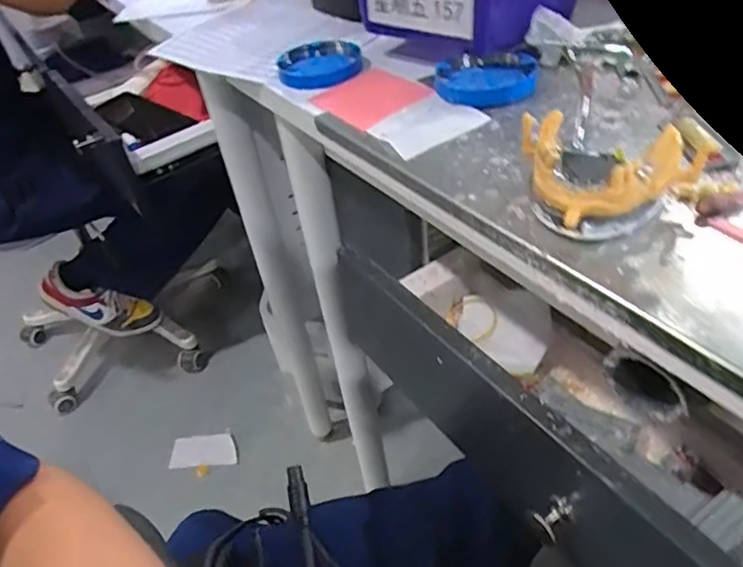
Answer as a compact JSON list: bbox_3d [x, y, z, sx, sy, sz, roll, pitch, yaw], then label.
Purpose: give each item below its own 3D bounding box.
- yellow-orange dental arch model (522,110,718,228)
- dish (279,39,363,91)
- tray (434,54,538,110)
[{"bbox_3d":[0.131,-0.072,0.327,0.085,0.033,0.075,-18,43,-11],"label":"yellow-orange dental arch model"},{"bbox_3d":[-0.047,-0.202,0.540,0.076,0.026,0.066,-10,42,-2],"label":"dish"},{"bbox_3d":[0.092,-0.157,0.456,0.072,0.020,0.060,-14,42,-7],"label":"tray"}]

